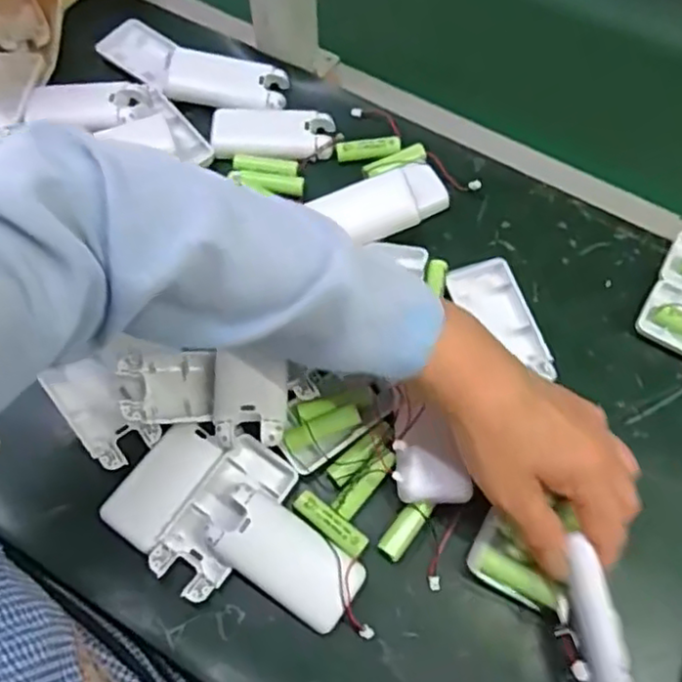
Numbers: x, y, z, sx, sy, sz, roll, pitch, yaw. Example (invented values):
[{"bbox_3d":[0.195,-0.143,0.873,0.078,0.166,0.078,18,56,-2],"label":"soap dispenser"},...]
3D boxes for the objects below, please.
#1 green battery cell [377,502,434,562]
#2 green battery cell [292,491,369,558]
[{"bbox_3d":[0.039,0.114,0.401,0.015,0.013,0.040,37,71,16],"label":"green battery cell"},{"bbox_3d":[-0.007,0.112,0.403,0.050,0.012,0.014,35,70,15],"label":"green battery cell"}]

